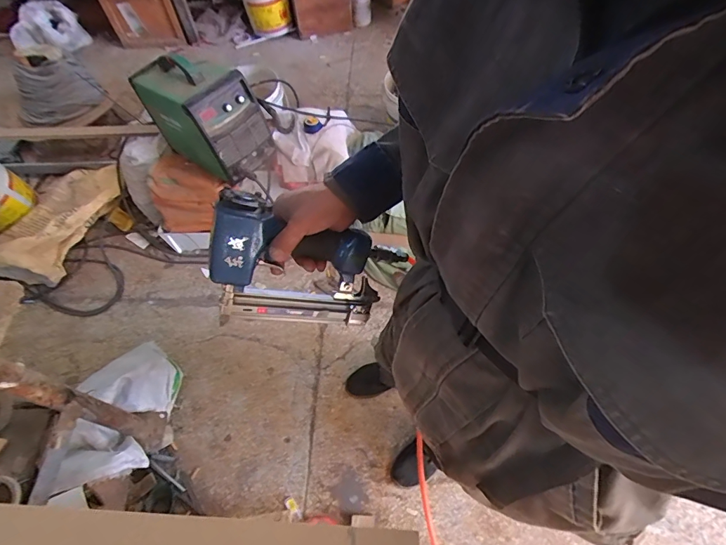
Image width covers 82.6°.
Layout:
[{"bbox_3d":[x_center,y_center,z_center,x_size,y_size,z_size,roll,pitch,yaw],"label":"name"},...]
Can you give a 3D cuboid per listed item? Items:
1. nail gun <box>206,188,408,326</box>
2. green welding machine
[{"bbox_3d":[-0.083,-0.008,0.550,0.245,0.154,0.070,12,26,-31],"label":"nail gun"},{"bbox_3d":[-0.500,-0.510,1.322,0.323,0.356,0.208,28,64,16],"label":"green welding machine"}]

